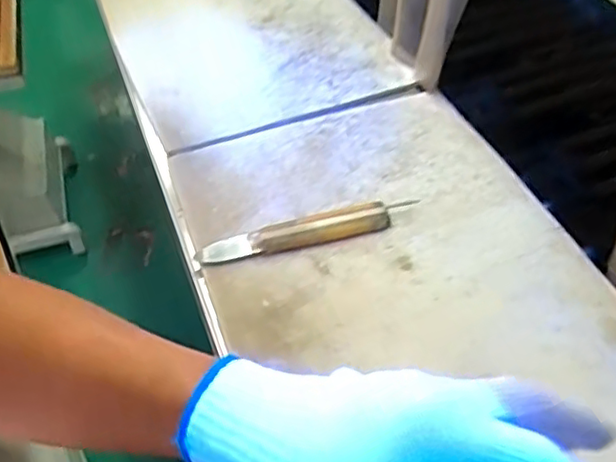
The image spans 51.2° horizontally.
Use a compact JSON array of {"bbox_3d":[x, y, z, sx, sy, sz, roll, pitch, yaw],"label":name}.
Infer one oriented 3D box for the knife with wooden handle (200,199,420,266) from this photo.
[{"bbox_3d":[0.001,0.000,0.539,0.185,0.016,0.026,-13,47,-10],"label":"knife with wooden handle"}]

